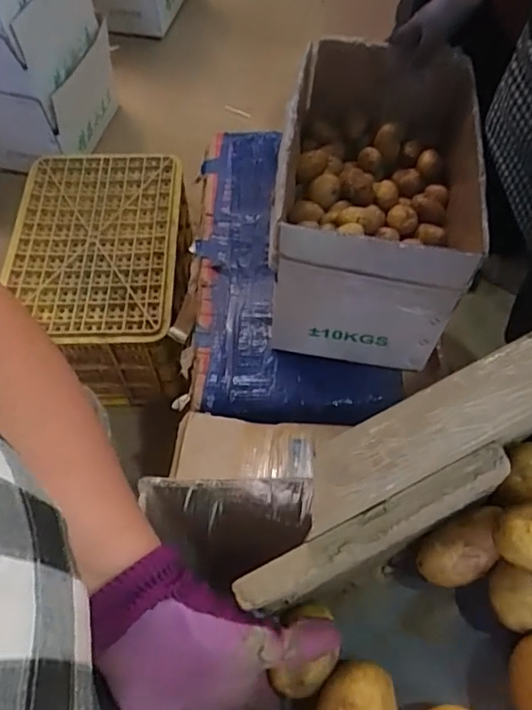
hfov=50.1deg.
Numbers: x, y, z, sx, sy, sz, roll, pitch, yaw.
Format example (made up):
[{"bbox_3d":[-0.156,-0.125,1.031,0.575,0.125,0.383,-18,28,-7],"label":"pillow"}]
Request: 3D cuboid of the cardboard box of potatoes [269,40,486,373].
[{"bbox_3d":[0.168,-0.264,0.858,0.284,0.236,0.454,10,63,8],"label":"cardboard box of potatoes"}]

